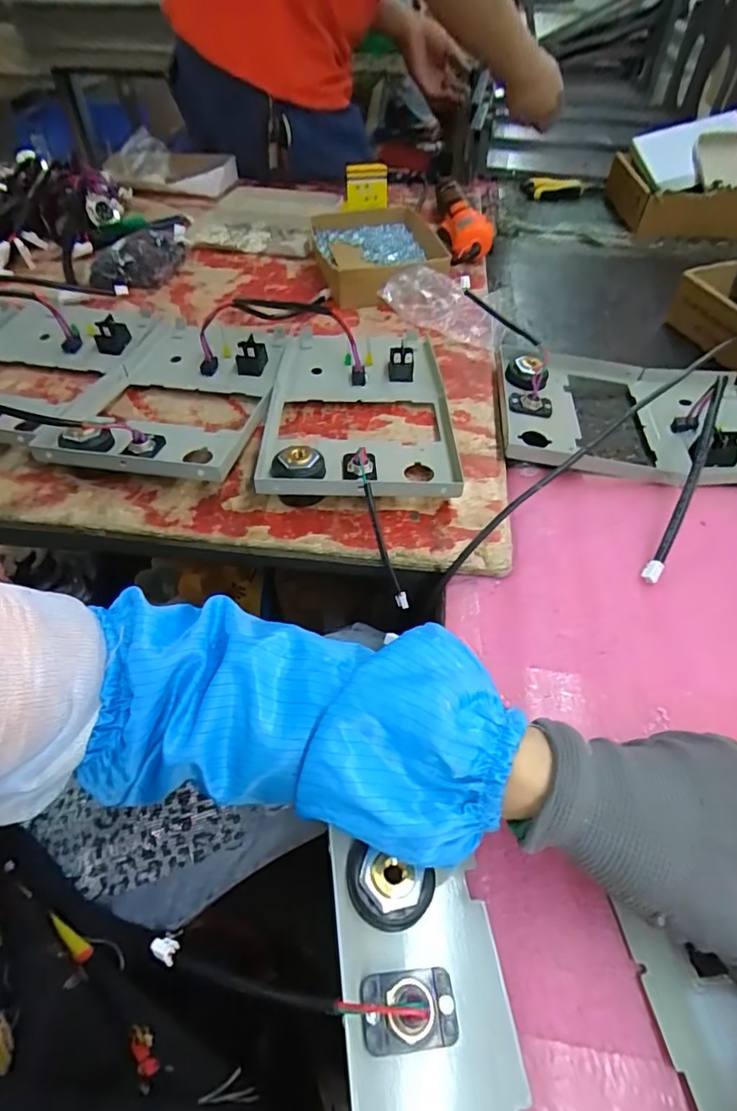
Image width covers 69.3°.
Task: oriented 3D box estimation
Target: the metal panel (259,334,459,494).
[{"bbox_3d":[-0.008,-0.134,0.458,0.156,0.036,0.241,-2,52,0],"label":"metal panel"}]

